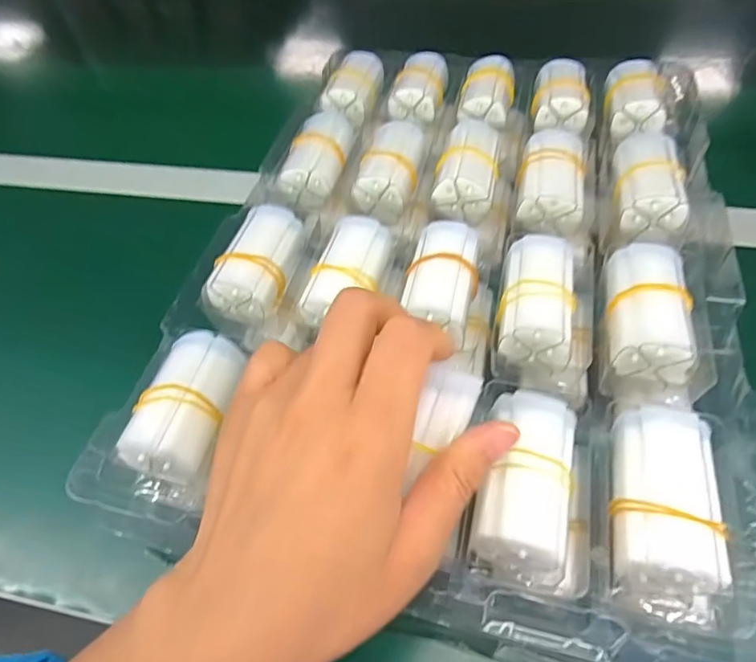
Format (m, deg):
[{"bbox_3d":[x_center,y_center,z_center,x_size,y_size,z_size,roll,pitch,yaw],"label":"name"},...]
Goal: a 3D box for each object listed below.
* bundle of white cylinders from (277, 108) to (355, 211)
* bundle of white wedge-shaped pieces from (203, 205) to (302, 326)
[{"bbox_3d":[-0.038,-0.117,0.356,0.036,0.030,0.071,11,55,13],"label":"bundle of white cylinders"},{"bbox_3d":[-0.066,-0.042,0.292,0.035,0.028,0.069,10,55,12],"label":"bundle of white wedge-shaped pieces"}]

